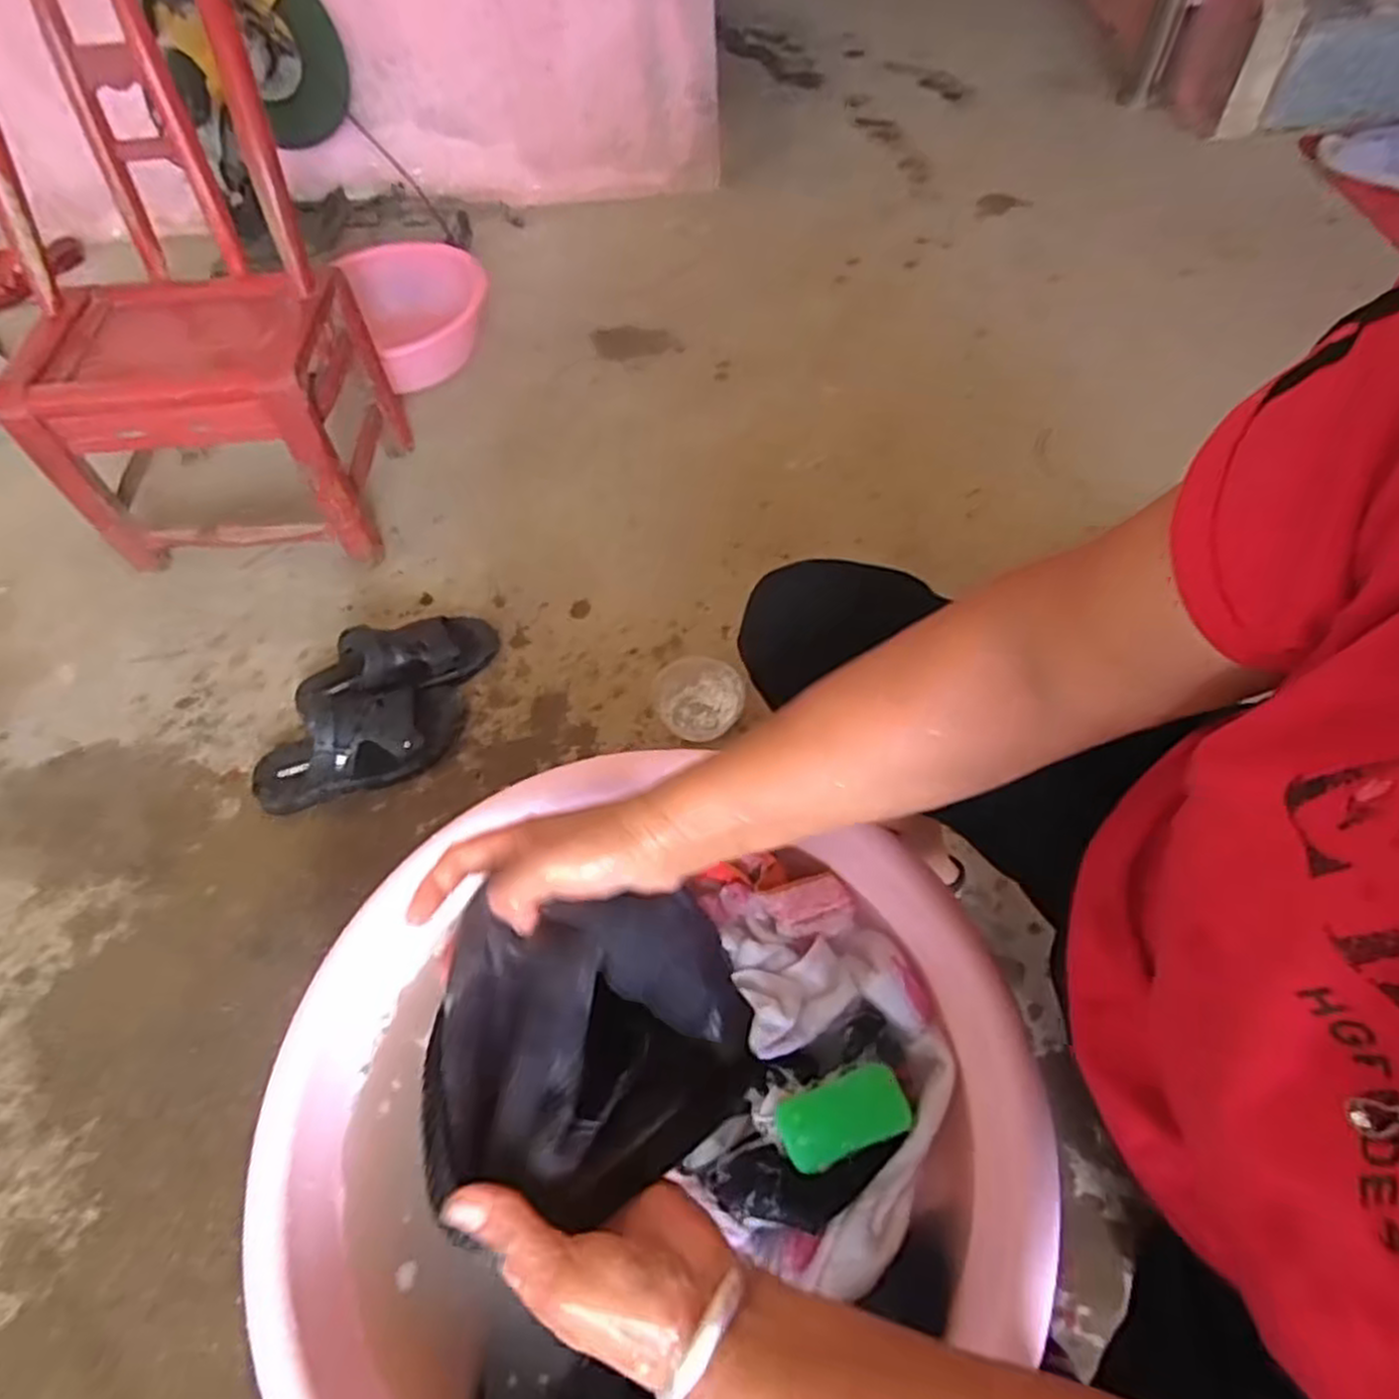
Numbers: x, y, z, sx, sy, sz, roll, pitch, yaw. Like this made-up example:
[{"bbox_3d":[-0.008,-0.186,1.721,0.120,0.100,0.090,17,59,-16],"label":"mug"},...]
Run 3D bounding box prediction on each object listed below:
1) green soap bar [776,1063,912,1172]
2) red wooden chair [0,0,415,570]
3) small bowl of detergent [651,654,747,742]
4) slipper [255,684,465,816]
[{"bbox_3d":[0.114,0.326,0.614,0.100,0.019,0.052,-18,60,-7],"label":"green soap bar"},{"bbox_3d":[-0.673,-0.516,0.977,0.376,0.590,0.389,-5,60,0],"label":"red wooden chair"},{"bbox_3d":[0.001,0.003,0.987,0.112,0.047,0.113,-2,60,3],"label":"small bowl of detergent"},{"bbox_3d":[-0.423,0.052,0.955,0.256,0.104,0.109,-21,61,-9],"label":"slipper"}]

